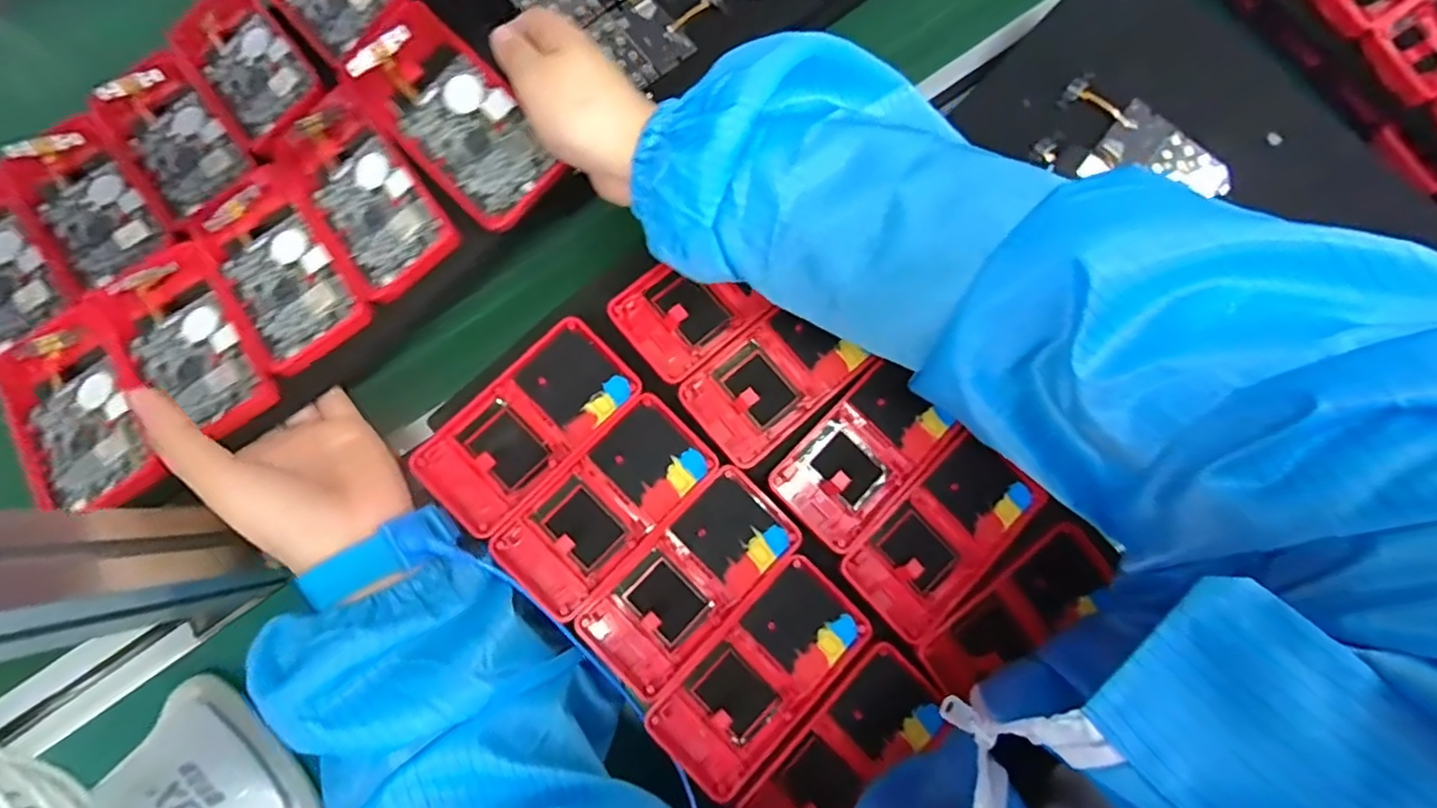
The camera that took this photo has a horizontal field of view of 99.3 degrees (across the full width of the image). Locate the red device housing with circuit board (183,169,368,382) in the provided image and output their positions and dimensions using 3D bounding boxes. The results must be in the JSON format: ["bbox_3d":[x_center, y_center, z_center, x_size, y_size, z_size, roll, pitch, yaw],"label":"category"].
[{"bbox_3d":[-0.251,-0.079,0.348,0.062,0.021,0.122,-37,80,-9],"label":"red device housing with circuit board"}]

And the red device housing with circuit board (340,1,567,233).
[{"bbox_3d":[-0.144,-0.157,0.334,0.060,0.017,0.121,-41,90,-10],"label":"red device housing with circuit board"}]

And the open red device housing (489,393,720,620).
[{"bbox_3d":[-0.061,0.055,0.339,0.061,0.013,0.119,44,79,5],"label":"open red device housing"}]

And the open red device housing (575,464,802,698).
[{"bbox_3d":[-0.014,0.095,0.333,0.060,0.009,0.119,45,79,5],"label":"open red device housing"}]

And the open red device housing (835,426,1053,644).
[{"bbox_3d":[0.130,0.075,0.352,0.117,0.015,0.059,-42,85,-11],"label":"open red device housing"}]

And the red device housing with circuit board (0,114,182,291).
[{"bbox_3d":[-0.377,-0.123,0.367,0.060,0.013,0.124,-41,85,-11],"label":"red device housing with circuit board"}]

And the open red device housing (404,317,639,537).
[{"bbox_3d":[-0.105,0.010,0.342,0.061,0.014,0.119,45,79,5],"label":"open red device housing"}]

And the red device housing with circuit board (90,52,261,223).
[{"bbox_3d":[-0.335,-0.165,0.373,0.061,0.009,0.116,-41,85,-11],"label":"red device housing with circuit board"}]

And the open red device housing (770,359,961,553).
[{"bbox_3d":[0.083,0.029,0.352,0.059,0.016,0.102,45,79,5],"label":"open red device housing"}]

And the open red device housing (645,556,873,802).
[{"bbox_3d":[0.023,0.145,0.327,0.060,0.010,0.119,45,79,5],"label":"open red device housing"}]

